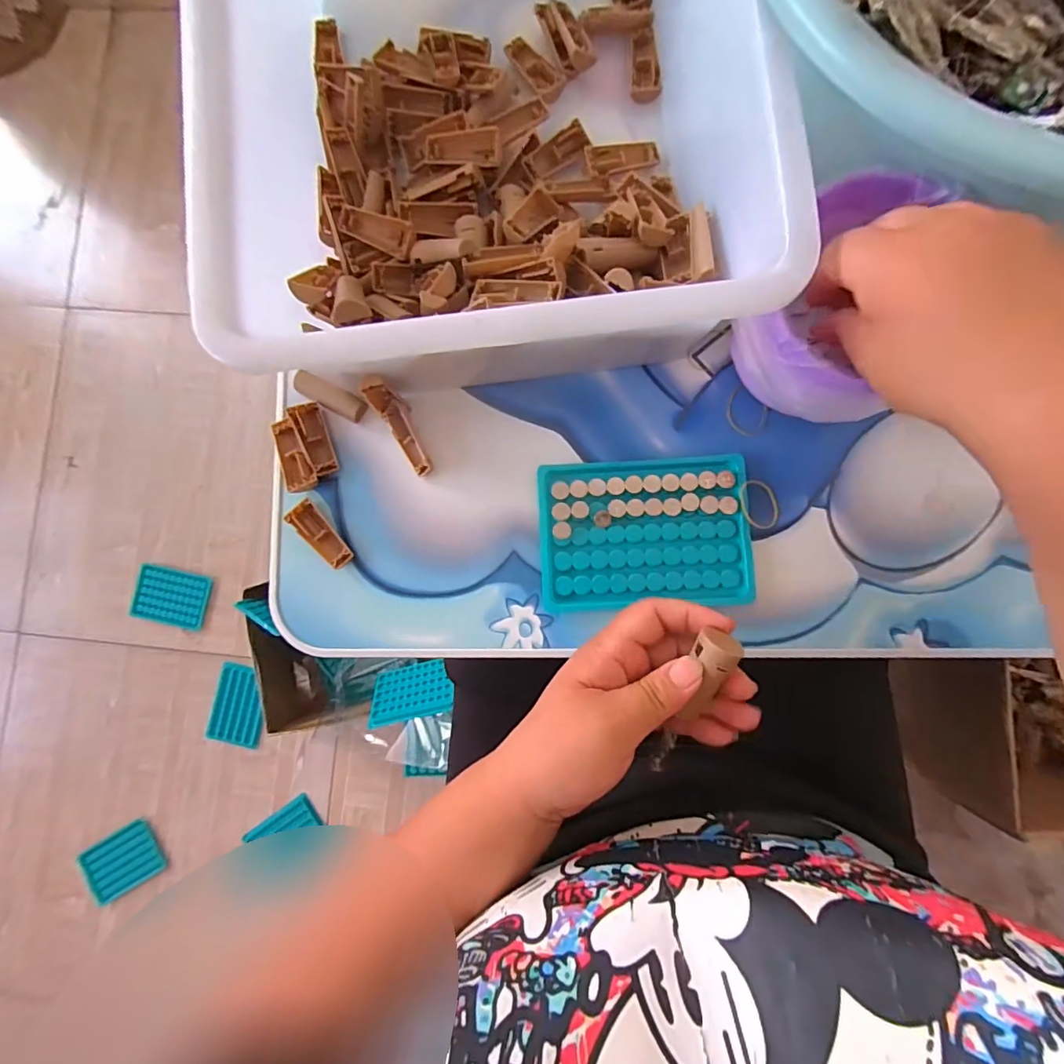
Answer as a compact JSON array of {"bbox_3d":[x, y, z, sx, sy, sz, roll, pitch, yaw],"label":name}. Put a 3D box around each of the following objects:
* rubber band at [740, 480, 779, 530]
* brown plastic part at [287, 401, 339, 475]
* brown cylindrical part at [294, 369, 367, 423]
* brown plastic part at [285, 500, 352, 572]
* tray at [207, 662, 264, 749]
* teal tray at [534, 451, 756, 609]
[{"bbox_3d":[0.145,-0.017,0.320,0.026,0.004,0.033,-20,91,-17],"label":"rubber band"},{"bbox_3d":[-0.145,-0.062,0.337,0.020,0.008,0.049,-21,89,-27],"label":"brown plastic part"},{"bbox_3d":[-0.137,-0.091,0.335,0.053,0.017,0.015,28,88,5],"label":"brown cylindrical part"},{"bbox_3d":[-0.139,0.002,0.331,0.019,0.013,0.049,-43,85,0],"label":"brown plastic part"},{"bbox_3d":[-0.505,0.303,0.868,0.096,0.019,0.136,16,87,4],"label":"tray"},{"bbox_3d":[0.071,0.001,0.321,0.130,0.011,0.093,-3,86,3],"label":"teal tray"}]

